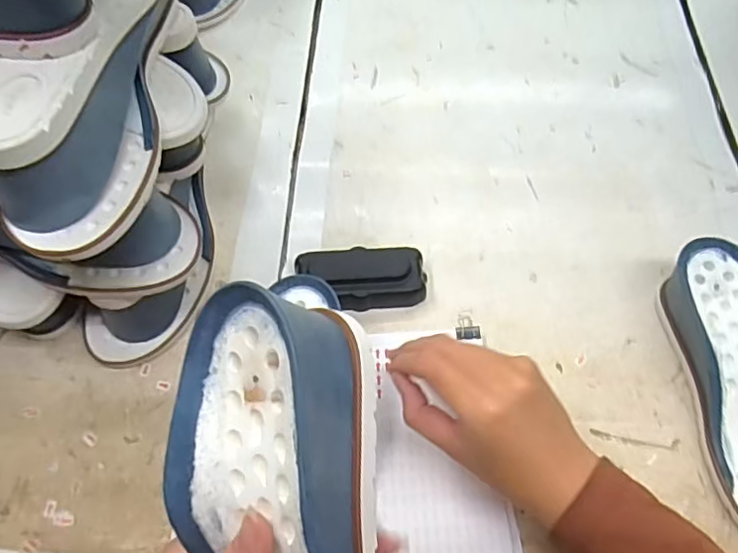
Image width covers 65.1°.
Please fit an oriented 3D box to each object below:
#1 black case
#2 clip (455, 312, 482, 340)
[{"bbox_3d":[-0.006,0.002,0.489,0.105,0.030,0.053,-4,60,-2],"label":"black case"},{"bbox_3d":[0.081,0.042,0.471,0.020,0.010,0.020,6,60,5],"label":"clip"}]

